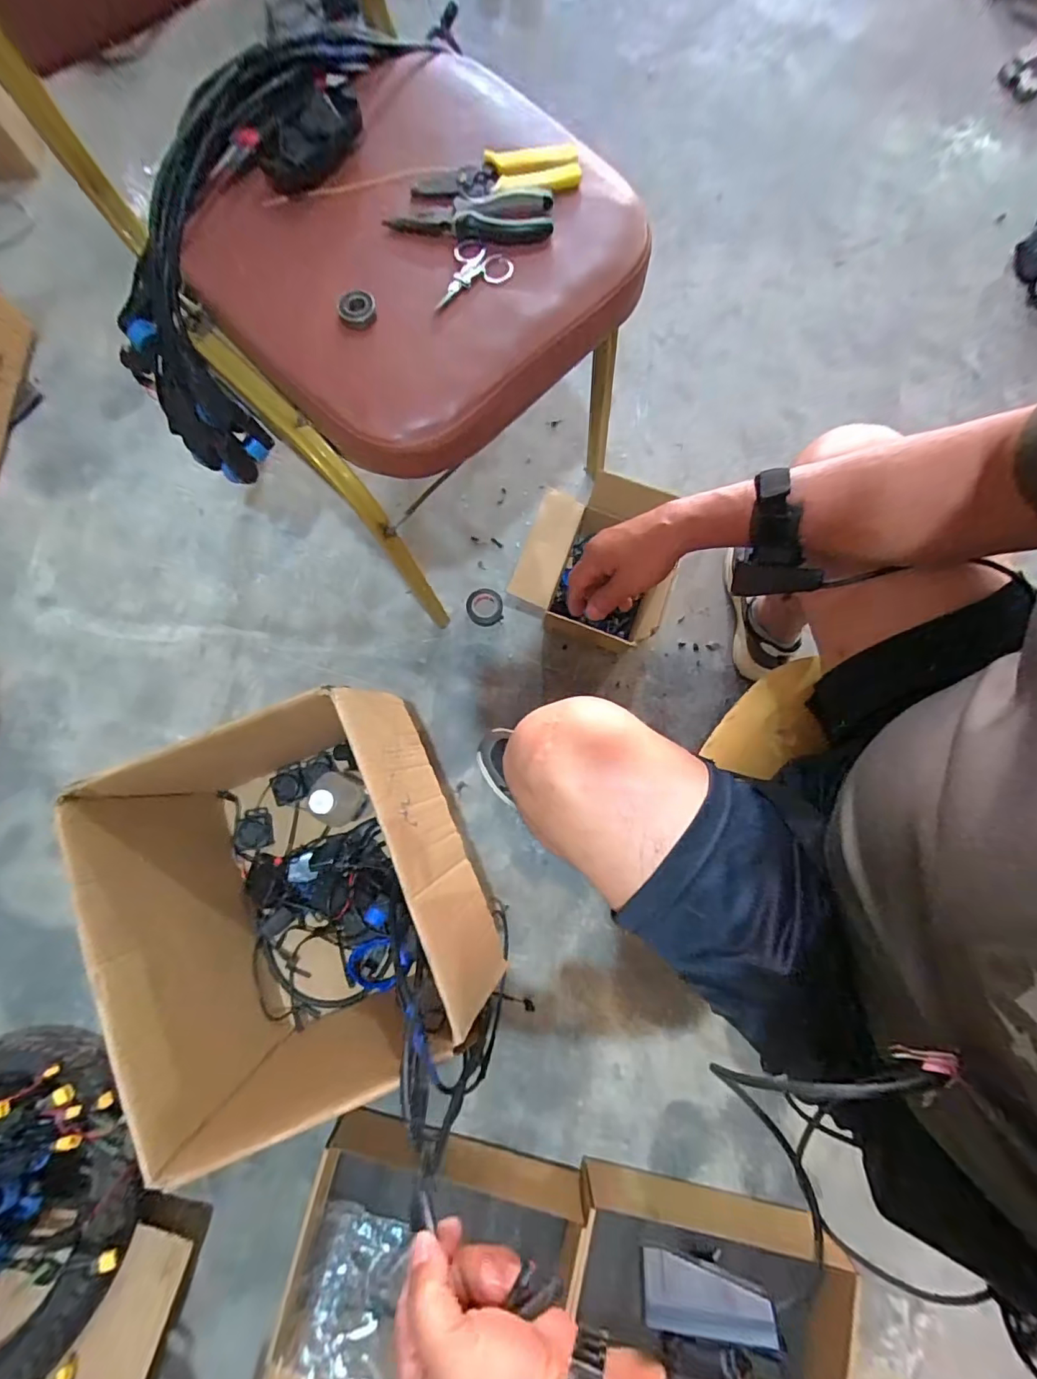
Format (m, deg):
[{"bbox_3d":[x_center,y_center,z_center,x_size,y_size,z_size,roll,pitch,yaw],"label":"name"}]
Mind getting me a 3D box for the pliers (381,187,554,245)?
[{"bbox_3d":[-0.046,-0.441,0.467,0.153,0.020,0.054,2,80,-1],"label":"pliers"}]

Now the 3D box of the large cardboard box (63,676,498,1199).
[{"bbox_3d":[-0.257,0.251,0.650,0.368,0.285,0.388,-23,81,-5],"label":"large cardboard box"}]

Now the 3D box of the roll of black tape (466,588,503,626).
[{"bbox_3d":[-0.059,-0.143,0.866,0.061,0.019,0.065,0,80,-1],"label":"roll of black tape"}]

